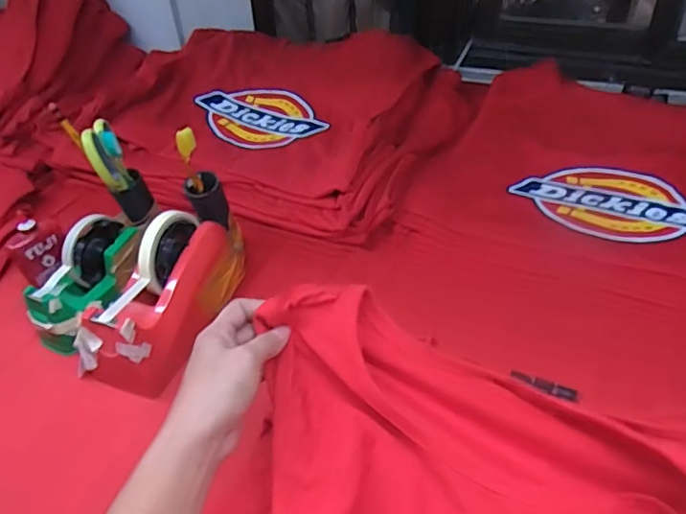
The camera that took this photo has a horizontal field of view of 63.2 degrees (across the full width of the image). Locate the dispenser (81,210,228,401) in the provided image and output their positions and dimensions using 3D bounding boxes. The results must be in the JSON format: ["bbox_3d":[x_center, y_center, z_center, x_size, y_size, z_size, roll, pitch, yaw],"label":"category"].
[{"bbox_3d":[-0.189,0.040,0.572,0.073,0.095,0.191,12,67,18],"label":"dispenser"}]

